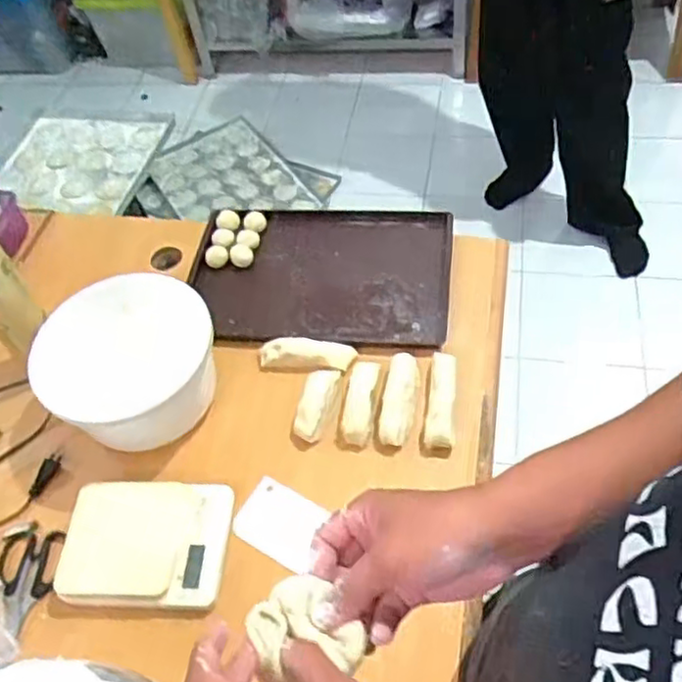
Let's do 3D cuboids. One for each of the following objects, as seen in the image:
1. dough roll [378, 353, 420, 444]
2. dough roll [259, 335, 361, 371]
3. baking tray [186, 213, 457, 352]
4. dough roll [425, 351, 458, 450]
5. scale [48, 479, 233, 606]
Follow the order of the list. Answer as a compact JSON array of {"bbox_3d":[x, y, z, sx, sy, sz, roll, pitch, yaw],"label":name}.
[{"bbox_3d":[0.074,0.068,0.834,0.039,0.036,0.118,6,54,12],"label":"dough roll"},{"bbox_3d":[-0.042,0.015,0.875,0.121,0.030,0.035,4,54,11],"label":"dough roll"},{"bbox_3d":[-0.030,-0.103,0.980,0.364,0.033,0.256,2,53,10],"label":"baking tray"},{"bbox_3d":[0.121,0.063,0.813,0.033,0.025,0.129,2,53,9],"label":"dough roll"},{"bbox_3d":[-0.217,0.220,0.748,0.179,0.023,0.132,0,53,7],"label":"scale"}]

